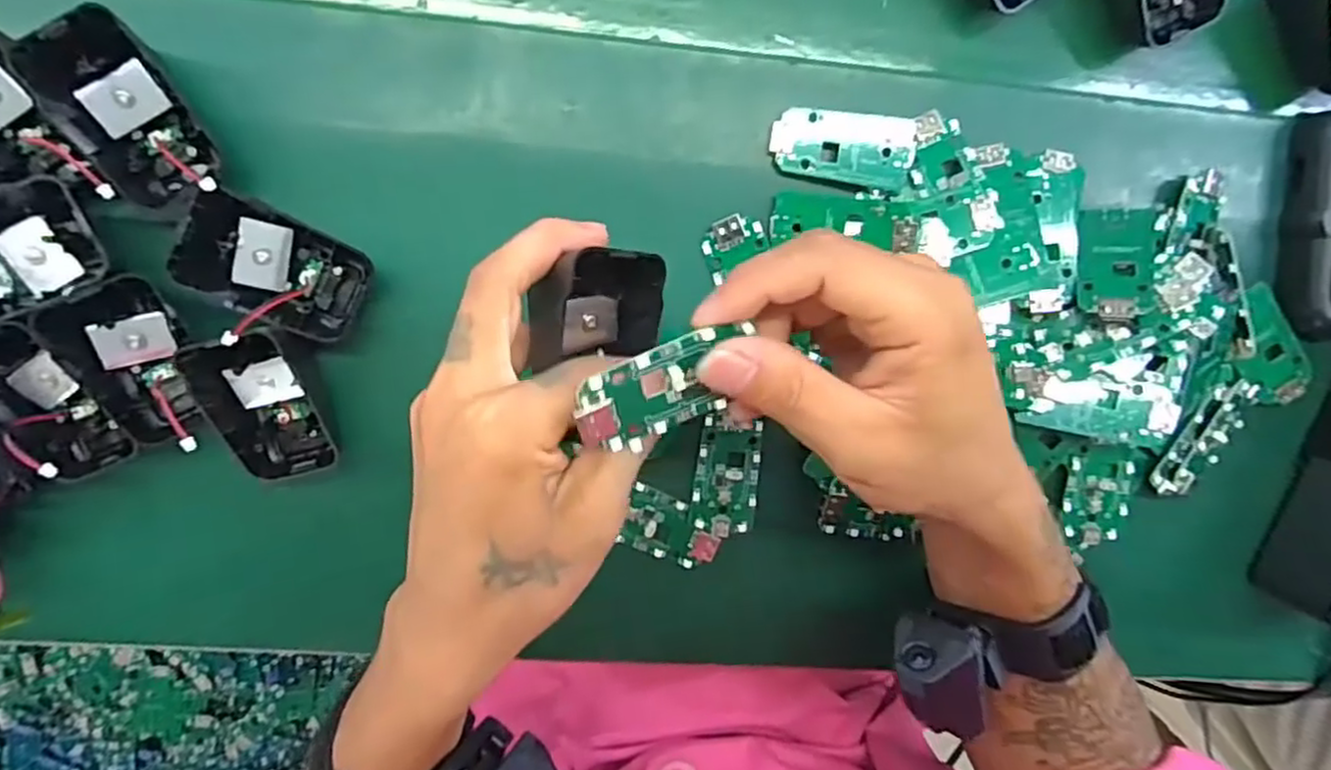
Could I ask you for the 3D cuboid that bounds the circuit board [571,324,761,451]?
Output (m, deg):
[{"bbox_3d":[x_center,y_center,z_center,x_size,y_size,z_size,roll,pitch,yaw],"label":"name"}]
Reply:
[{"bbox_3d":[0.001,0.002,0.222,0.060,0.005,0.031,-24,128,-11],"label":"circuit board"}]

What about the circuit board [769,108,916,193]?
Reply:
[{"bbox_3d":[0.081,-0.108,0.321,0.064,0.009,0.033,6,97,-4],"label":"circuit board"}]

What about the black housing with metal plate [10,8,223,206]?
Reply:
[{"bbox_3d":[-0.213,-0.107,0.276,0.043,0.029,0.062,-25,98,0],"label":"black housing with metal plate"}]

